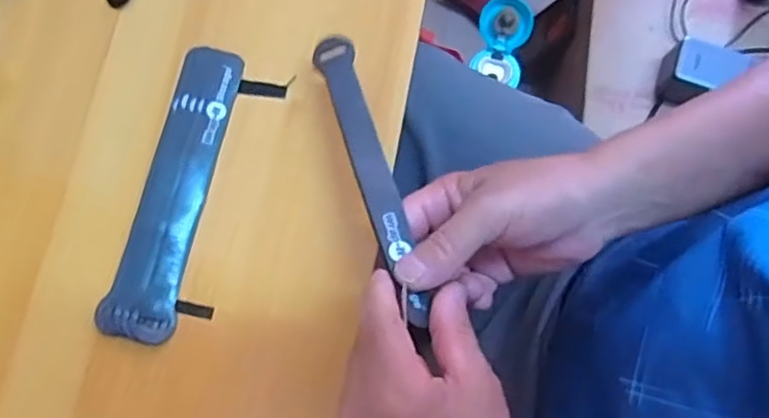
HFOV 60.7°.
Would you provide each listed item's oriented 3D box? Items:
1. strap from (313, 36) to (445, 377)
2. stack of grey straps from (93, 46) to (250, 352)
[{"bbox_3d":[-0.005,-0.015,0.383,0.022,0.011,0.219,-16,63,-4],"label":"strap"},{"bbox_3d":[-0.138,-0.015,0.437,0.045,0.018,0.201,13,77,3],"label":"stack of grey straps"}]

